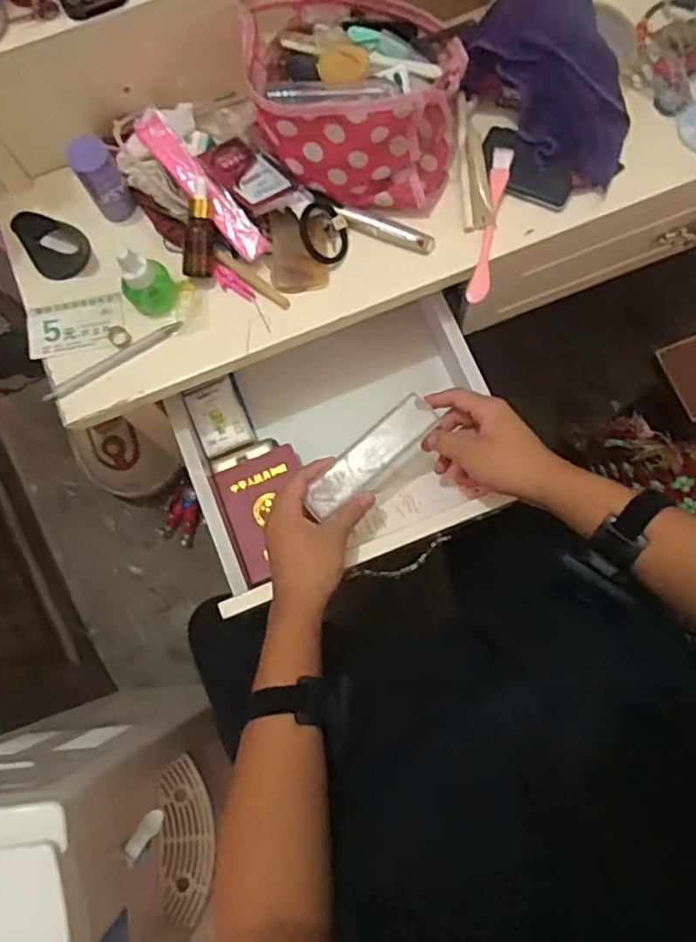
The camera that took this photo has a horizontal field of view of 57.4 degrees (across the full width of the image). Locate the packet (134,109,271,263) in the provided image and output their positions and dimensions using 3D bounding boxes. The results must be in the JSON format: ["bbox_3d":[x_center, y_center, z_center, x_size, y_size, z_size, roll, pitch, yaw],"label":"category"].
[{"bbox_3d":[-0.132,-0.258,0.572,0.027,0.020,0.156,-41,93,-7],"label":"packet"}]

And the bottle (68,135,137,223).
[{"bbox_3d":[-0.222,-0.263,0.575,0.033,0.078,0.031,-31,79,-5],"label":"bottle"}]

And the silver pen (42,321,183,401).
[{"bbox_3d":[-0.213,-0.102,0.578,0.135,0.011,0.015,-34,79,-6],"label":"silver pen"}]

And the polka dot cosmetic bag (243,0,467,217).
[{"bbox_3d":[0.007,-0.334,0.558,0.173,0.083,0.166,0,77,1],"label":"polka dot cosmetic bag"}]

